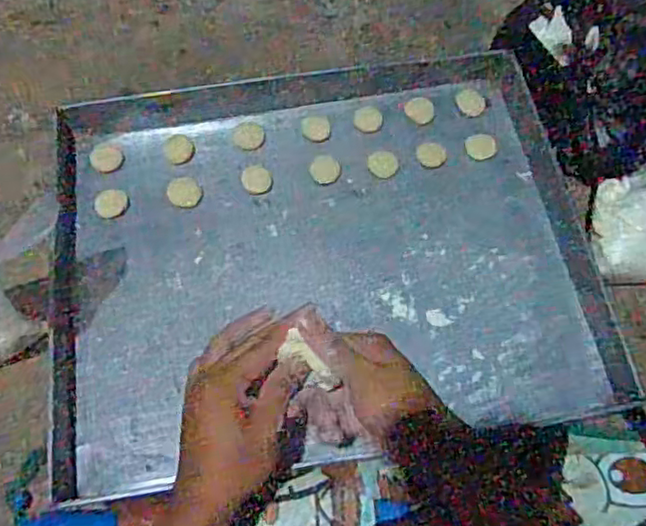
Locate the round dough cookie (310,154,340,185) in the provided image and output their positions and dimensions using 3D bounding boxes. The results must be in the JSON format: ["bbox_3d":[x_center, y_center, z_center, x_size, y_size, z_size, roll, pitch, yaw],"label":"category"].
[{"bbox_3d":[0.003,-0.104,0.734,0.032,0.005,0.037,-4,62,-5],"label":"round dough cookie"}]

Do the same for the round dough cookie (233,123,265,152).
[{"bbox_3d":[-0.084,-0.144,0.751,0.032,0.004,0.038,-7,63,-6],"label":"round dough cookie"}]

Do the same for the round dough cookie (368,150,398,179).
[{"bbox_3d":[0.067,-0.110,0.739,0.034,0.004,0.033,1,62,-2],"label":"round dough cookie"}]

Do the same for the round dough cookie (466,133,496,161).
[{"bbox_3d":[0.179,-0.132,0.751,0.033,0.006,0.033,1,62,-2],"label":"round dough cookie"}]

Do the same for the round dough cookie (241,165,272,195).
[{"bbox_3d":[-0.072,-0.092,0.726,0.032,0.004,0.037,-7,63,-6],"label":"round dough cookie"}]

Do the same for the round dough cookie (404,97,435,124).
[{"bbox_3d":[0.114,-0.178,0.771,0.030,0.006,0.037,-37,70,-20],"label":"round dough cookie"}]

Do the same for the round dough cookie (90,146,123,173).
[{"bbox_3d":[-0.236,-0.114,0.726,0.033,0.004,0.034,1,62,-2],"label":"round dough cookie"}]

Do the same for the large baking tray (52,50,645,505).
[{"bbox_3d":[-0.002,-0.026,0.691,0.531,0.034,0.439,-8,65,-7],"label":"large baking tray"}]

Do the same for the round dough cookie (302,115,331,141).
[{"bbox_3d":[-0.007,-0.155,0.758,0.031,0.004,0.034,1,62,-2],"label":"round dough cookie"}]

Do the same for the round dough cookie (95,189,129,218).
[{"bbox_3d":[-0.224,-0.064,0.703,0.033,0.004,0.033,1,62,-2],"label":"round dough cookie"}]

